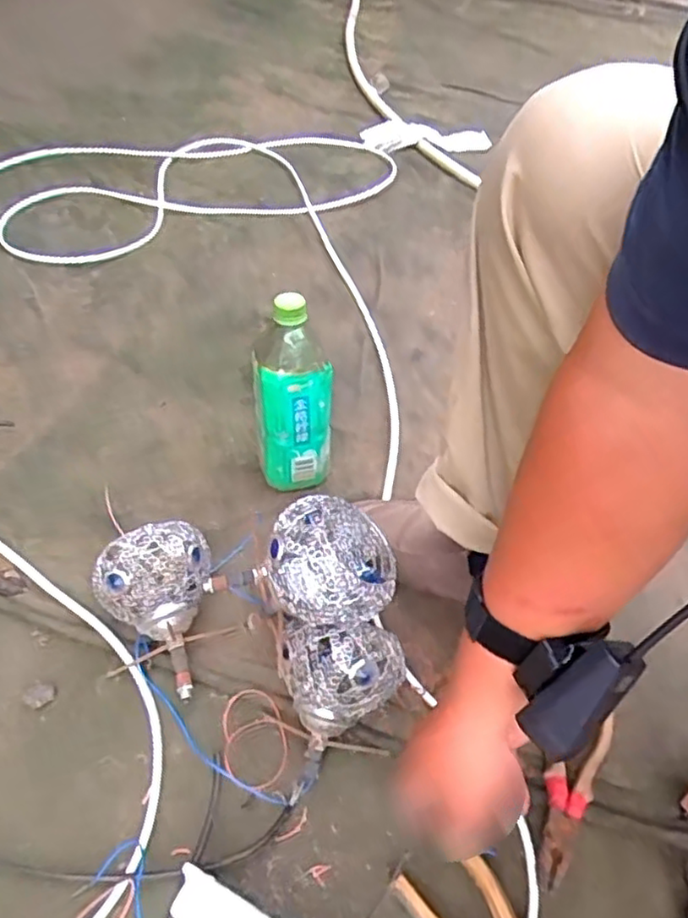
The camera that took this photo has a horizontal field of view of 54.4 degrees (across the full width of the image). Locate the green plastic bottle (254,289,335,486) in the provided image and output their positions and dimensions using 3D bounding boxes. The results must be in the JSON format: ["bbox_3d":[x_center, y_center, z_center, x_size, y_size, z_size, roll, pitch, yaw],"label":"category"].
[{"bbox_3d":[-0.052,-0.057,0.702,0.078,0.225,0.071,-6,50,-10],"label":"green plastic bottle"}]

